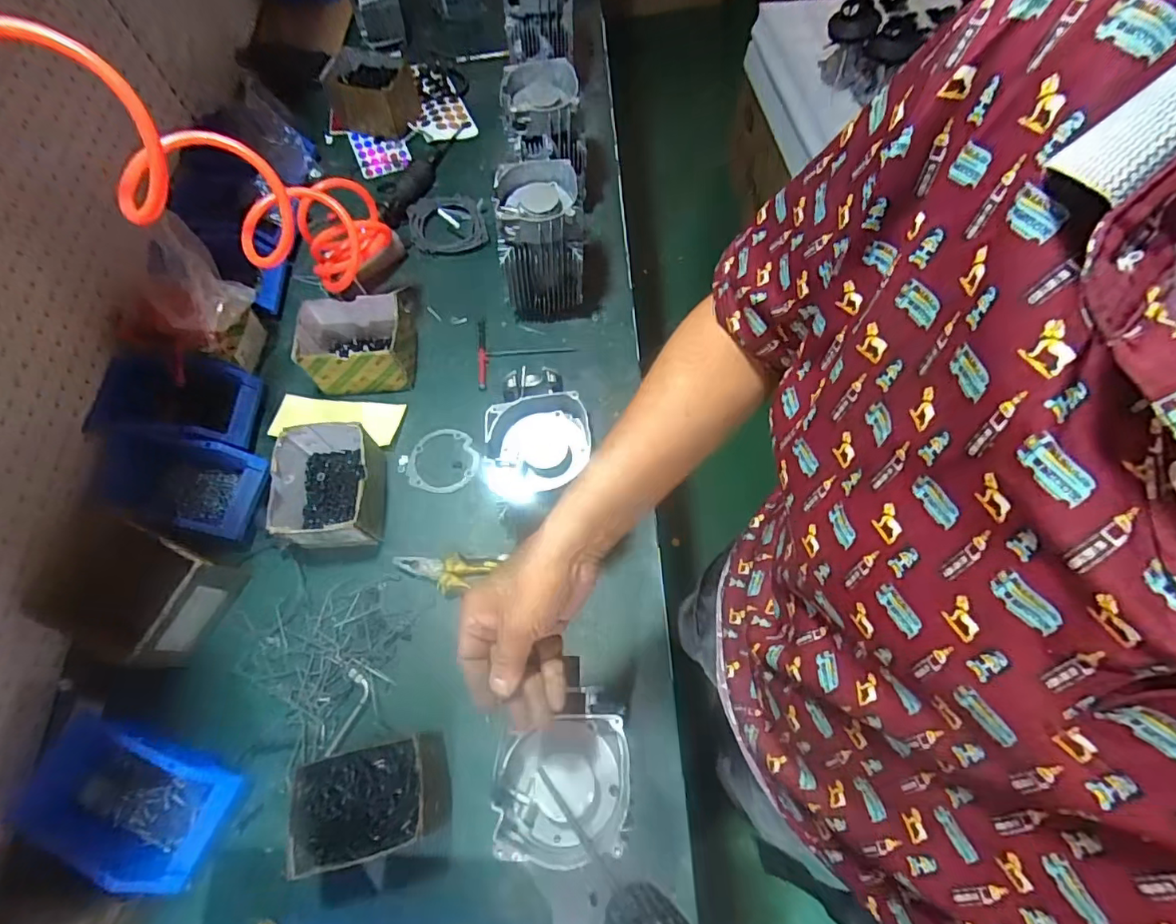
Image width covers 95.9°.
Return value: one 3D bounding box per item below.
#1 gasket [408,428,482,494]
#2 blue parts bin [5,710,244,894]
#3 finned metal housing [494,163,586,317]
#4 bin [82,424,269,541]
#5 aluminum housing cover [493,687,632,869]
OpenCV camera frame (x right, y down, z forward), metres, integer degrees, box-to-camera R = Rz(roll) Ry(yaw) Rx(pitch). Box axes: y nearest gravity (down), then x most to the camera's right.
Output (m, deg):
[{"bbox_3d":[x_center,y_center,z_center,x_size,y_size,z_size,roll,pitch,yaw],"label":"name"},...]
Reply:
[{"bbox_3d":[-0.210,-0.004,0.774,0.100,0.007,0.101,-10,68,-1],"label":"gasket"},{"bbox_3d":[-0.475,0.369,0.568,0.152,0.099,0.113,22,71,11],"label":"blue parts bin"},{"bbox_3d":[-0.064,-0.317,0.800,0.116,0.216,0.114,0,68,3],"label":"finned metal housing"},{"bbox_3d":[-0.541,0.028,0.708,0.206,0.068,0.127,9,69,7],"label":"bin"},{"bbox_3d":[-0.022,0.273,0.461,0.117,0.048,0.129,1,68,3],"label":"aluminum housing cover"}]

